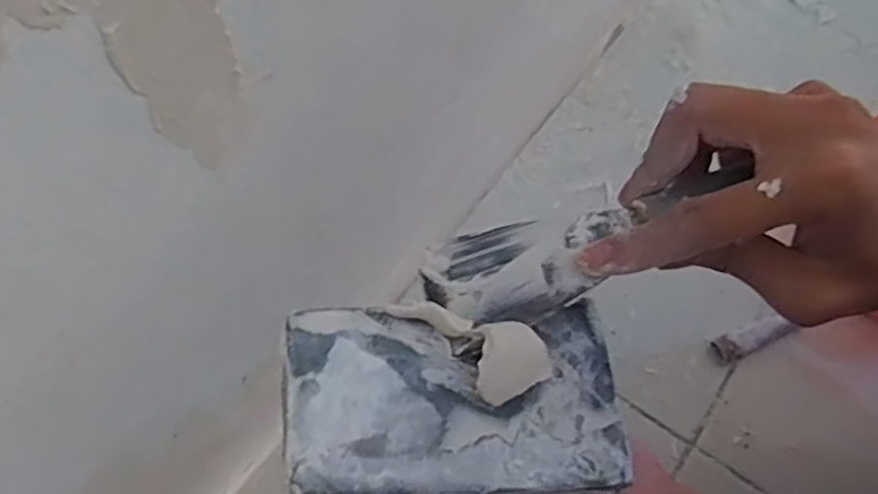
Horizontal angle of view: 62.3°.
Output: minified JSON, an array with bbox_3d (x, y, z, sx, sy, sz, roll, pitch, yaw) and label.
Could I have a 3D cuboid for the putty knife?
[{"bbox_3d":[0.062,-0.006,0.293,0.138,0.014,0.042,-25,58,-10],"label":"putty knife"}]

